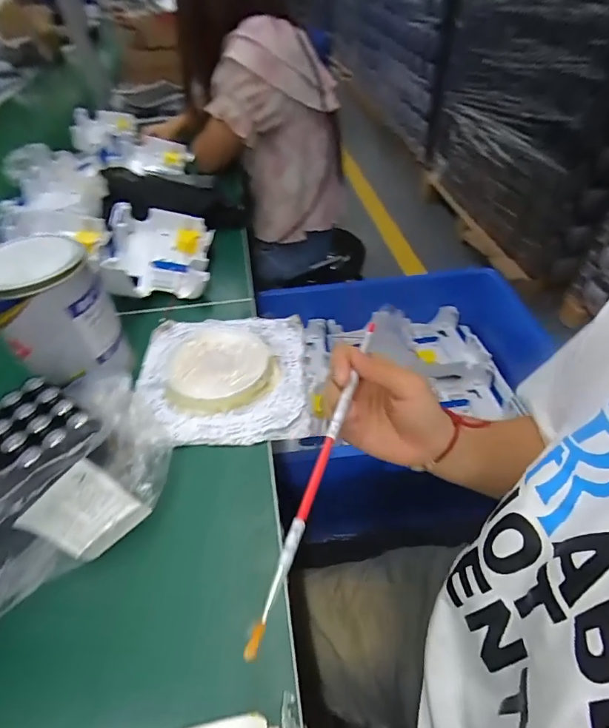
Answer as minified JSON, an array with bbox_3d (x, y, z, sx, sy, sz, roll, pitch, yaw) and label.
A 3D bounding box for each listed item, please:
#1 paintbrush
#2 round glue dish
[{"bbox_3d":[0.016,0.045,0.256,0.006,0.005,0.236,13,42,13],"label":"paintbrush"},{"bbox_3d":[-0.095,0.002,0.496,0.124,0.015,0.122,0,46,0],"label":"round glue dish"}]

